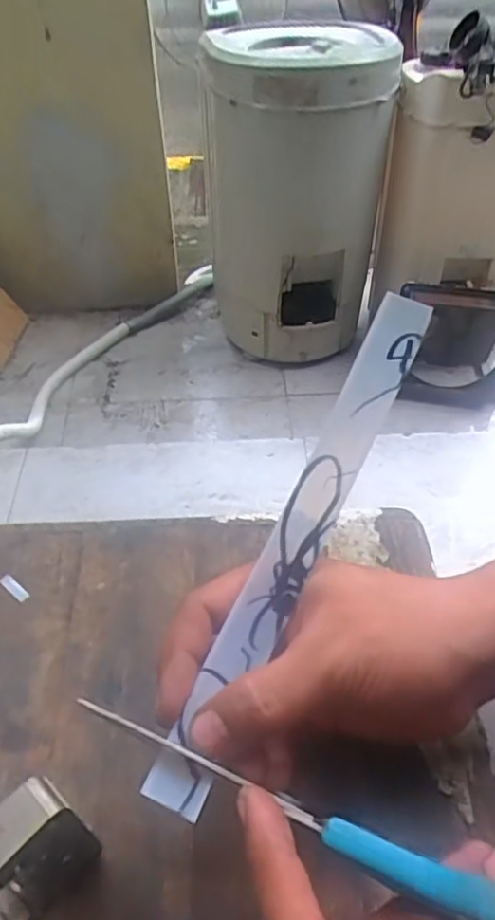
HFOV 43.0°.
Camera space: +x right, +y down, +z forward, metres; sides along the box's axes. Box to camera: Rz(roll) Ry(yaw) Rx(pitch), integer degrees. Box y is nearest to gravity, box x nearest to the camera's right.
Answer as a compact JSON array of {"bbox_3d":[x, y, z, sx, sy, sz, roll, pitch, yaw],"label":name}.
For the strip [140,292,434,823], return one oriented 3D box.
[{"bbox_3d":[0.021,0.031,0.264,0.025,0.023,0.223,24,79,19],"label":"strip"}]

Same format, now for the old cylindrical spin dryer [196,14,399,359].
[{"bbox_3d":[0.115,-0.676,1.656,0.448,0.752,0.366,0,49,0],"label":"old cylindrical spin dryer"}]

